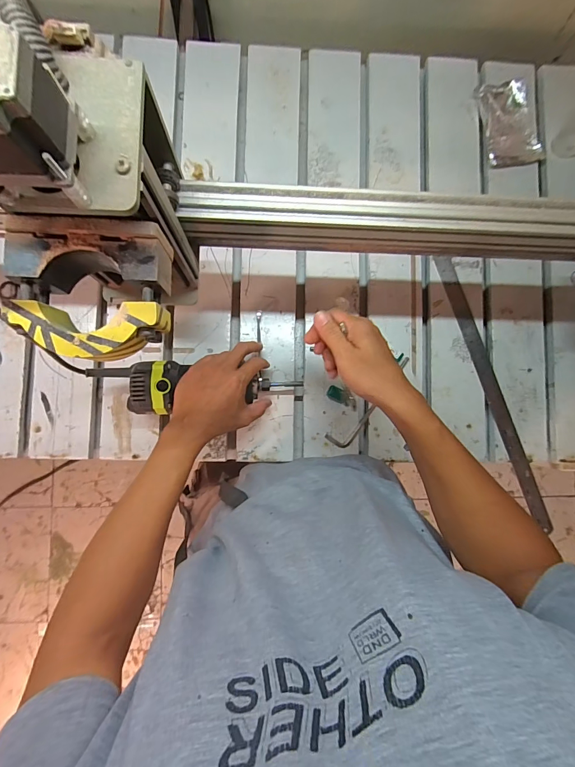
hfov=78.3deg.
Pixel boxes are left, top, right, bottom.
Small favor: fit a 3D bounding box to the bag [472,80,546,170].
[{"bbox_3d":[0.377,-0.439,0.603,0.099,0.027,0.140,-9,86,-4],"label":"bag"}]

